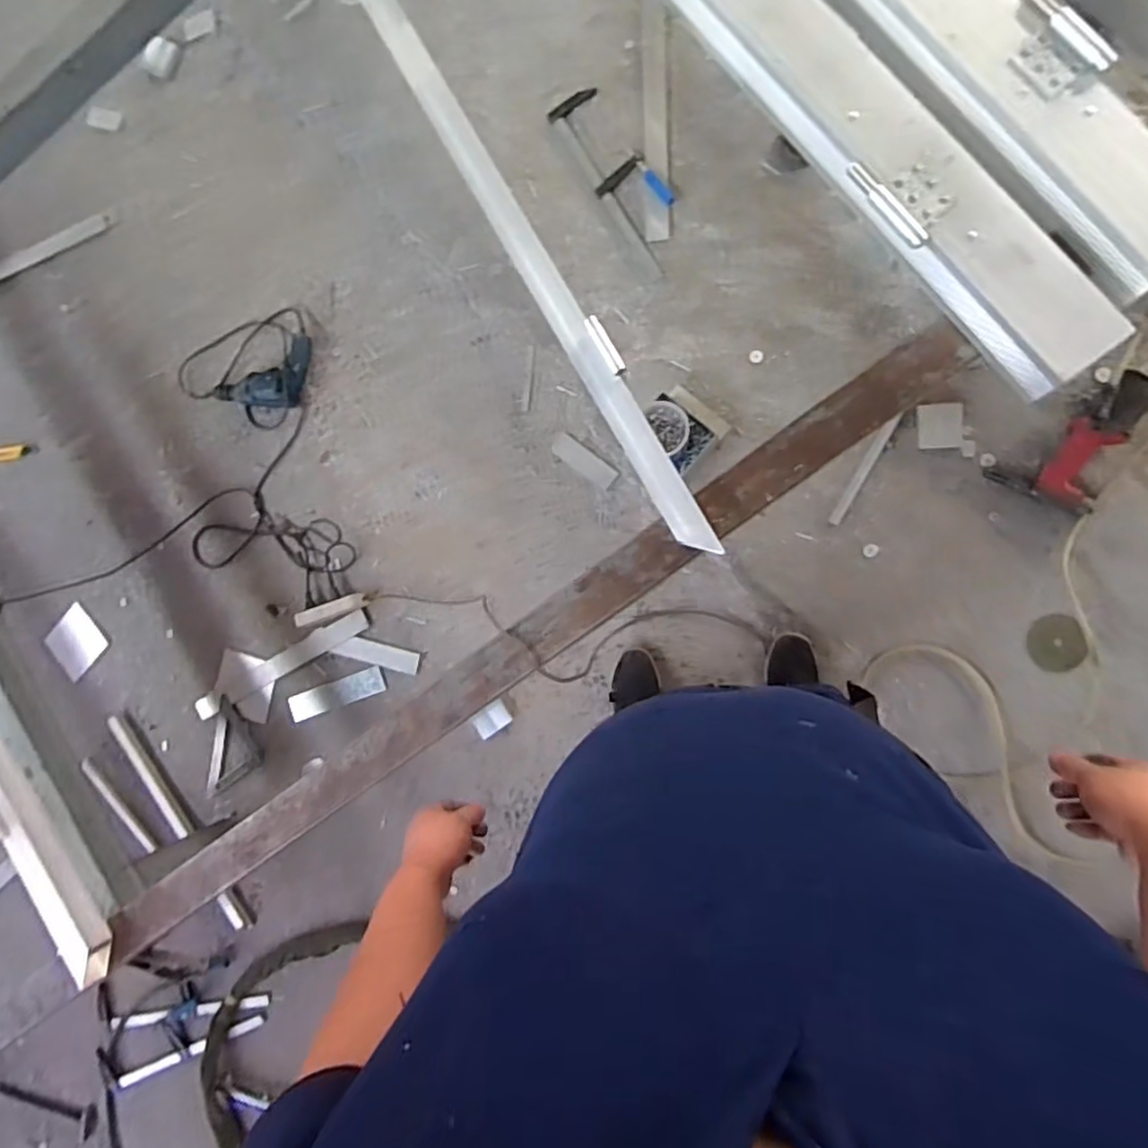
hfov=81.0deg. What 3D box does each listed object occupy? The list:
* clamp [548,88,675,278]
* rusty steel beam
[{"bbox_3d":[0.111,-0.883,1.496,0.121,0.025,0.461,-33,84,8],"label":"clamp"},{"bbox_3d":[-0.123,0.151,1.065,1.665,0.053,0.090,-36,82,8],"label":"rusty steel beam"}]

